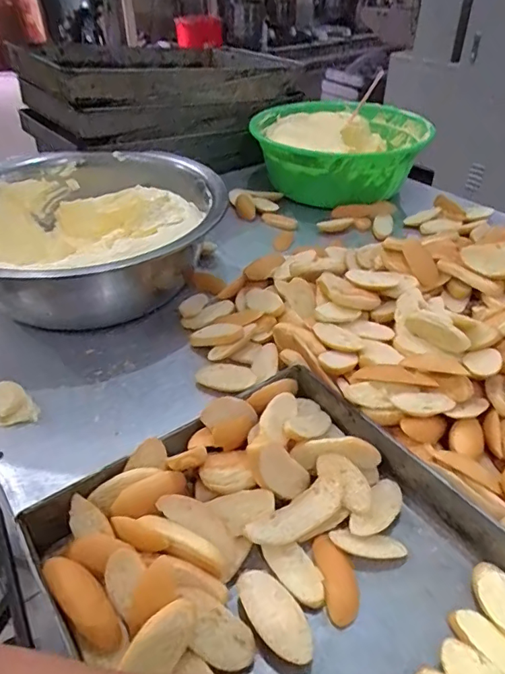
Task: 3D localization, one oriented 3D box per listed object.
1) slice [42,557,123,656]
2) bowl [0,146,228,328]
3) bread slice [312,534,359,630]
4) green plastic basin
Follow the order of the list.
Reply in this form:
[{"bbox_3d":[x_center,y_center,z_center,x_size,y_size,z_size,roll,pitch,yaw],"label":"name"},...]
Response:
[{"bbox_3d":[-0.147,0.231,0.431,0.094,0.022,0.033,46,54,13],"label":"slice"},{"bbox_3d":[-0.287,-0.179,0.856,0.445,0.158,0.443,0,39,0],"label":"bowl"},{"bbox_3d":[0.080,0.230,0.476,0.031,0.017,0.082,-6,39,-7],"label":"bread slice"},{"bbox_3d":[0.221,-0.449,1.212,0.395,0.139,0.395,0,39,0],"label":"green plastic basin"}]

